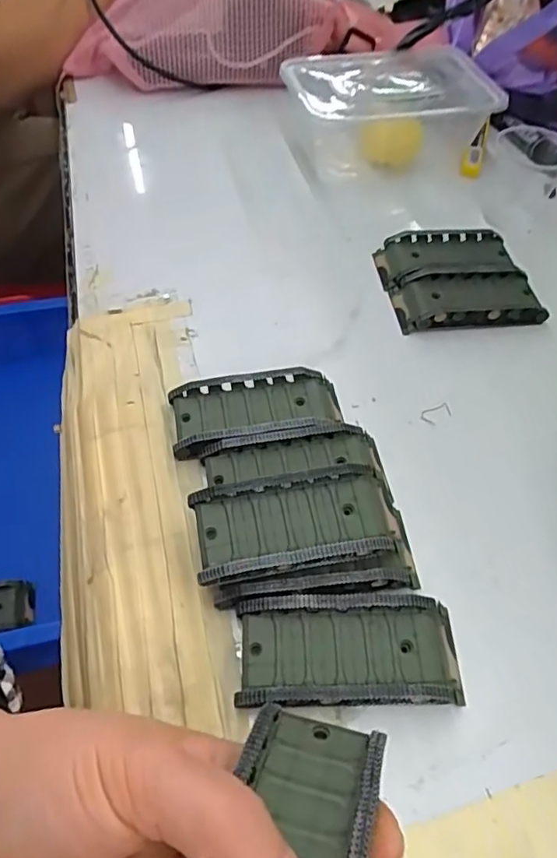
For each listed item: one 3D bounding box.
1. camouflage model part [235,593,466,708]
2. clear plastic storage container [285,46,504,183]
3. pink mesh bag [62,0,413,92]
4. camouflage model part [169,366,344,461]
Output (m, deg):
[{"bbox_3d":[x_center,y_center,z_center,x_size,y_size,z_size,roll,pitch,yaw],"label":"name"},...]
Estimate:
[{"bbox_3d":[0.032,0.099,0.254,0.096,0.019,0.045,0,54,-3],"label":"camouflage model part"},{"bbox_3d":[0.097,-0.276,0.503,0.172,0.067,0.112,-8,54,-8],"label":"clear plastic storage container"},{"bbox_3d":[-0.039,-0.404,0.574,0.314,0.093,0.098,-5,54,-6],"label":"pink mesh bag"},{"bbox_3d":[-0.012,-0.011,0.331,0.096,0.018,0.044,-7,54,-8],"label":"camouflage model part"}]

